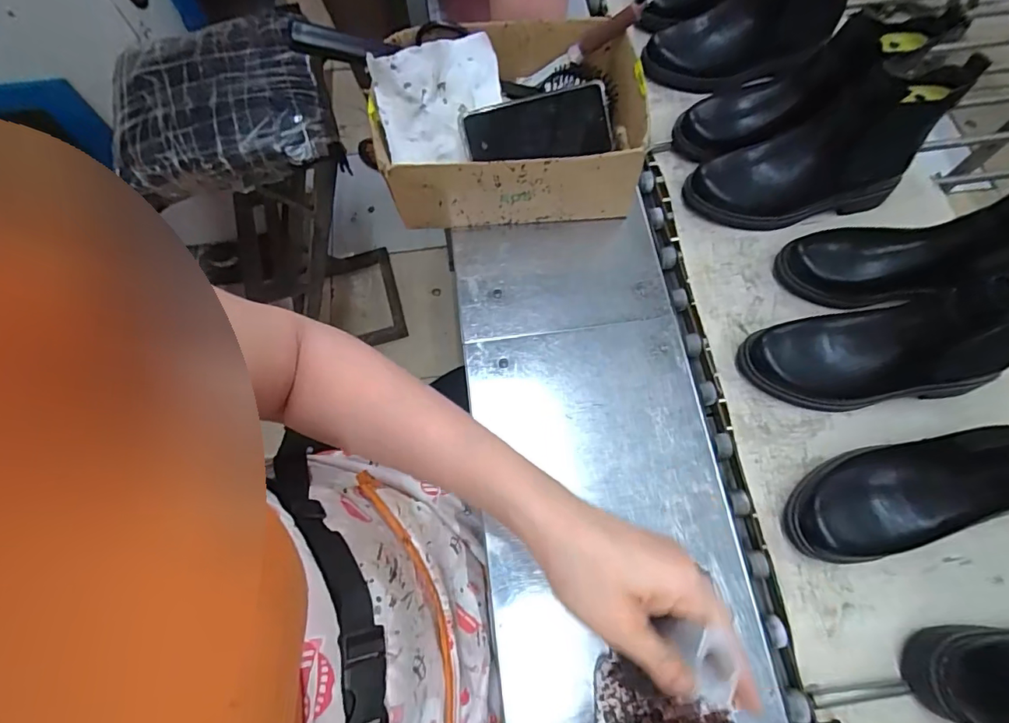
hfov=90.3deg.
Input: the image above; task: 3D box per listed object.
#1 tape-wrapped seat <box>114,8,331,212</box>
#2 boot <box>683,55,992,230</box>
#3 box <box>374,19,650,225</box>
[{"bbox_3d":[-0.420,-0.380,0.754,0.289,0.065,0.295,-20,69,-6],"label":"tape-wrapped seat"},{"bbox_3d":[0.360,-0.240,0.577,0.256,0.152,0.099,-8,68,-2],"label":"boot"},{"bbox_3d":[0.004,-0.267,0.573,0.283,0.124,0.201,-6,68,-1],"label":"box"}]

